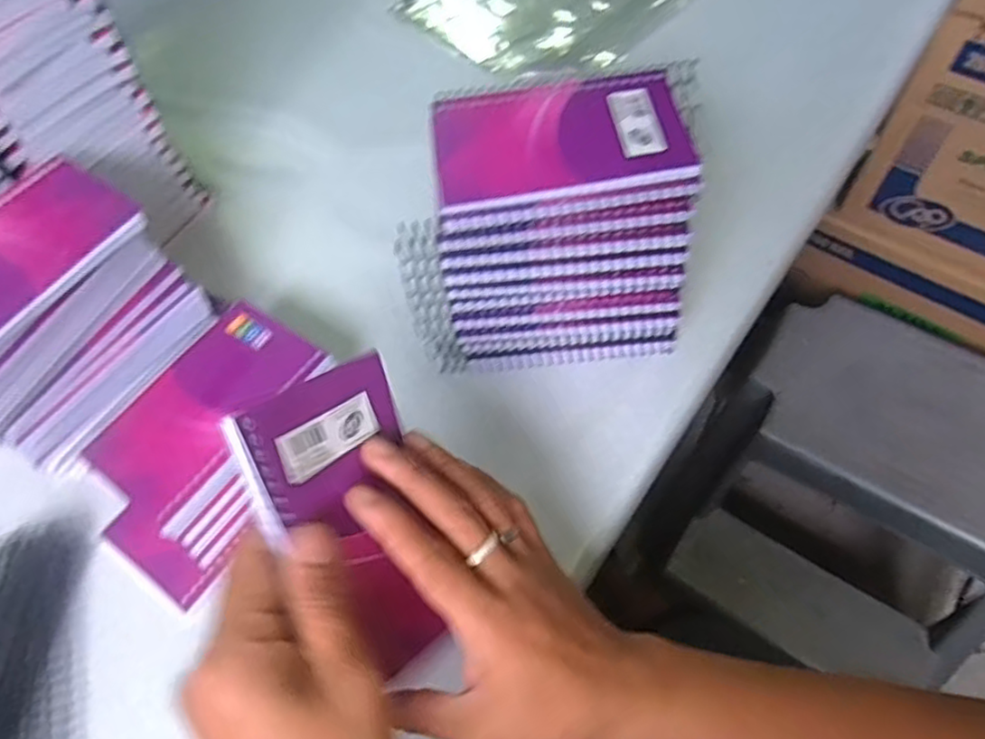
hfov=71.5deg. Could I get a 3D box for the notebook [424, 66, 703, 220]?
[{"bbox_3d":[0.034,-0.125,0.361,0.129,0.008,0.087,-8,62,1],"label":"notebook"}]

